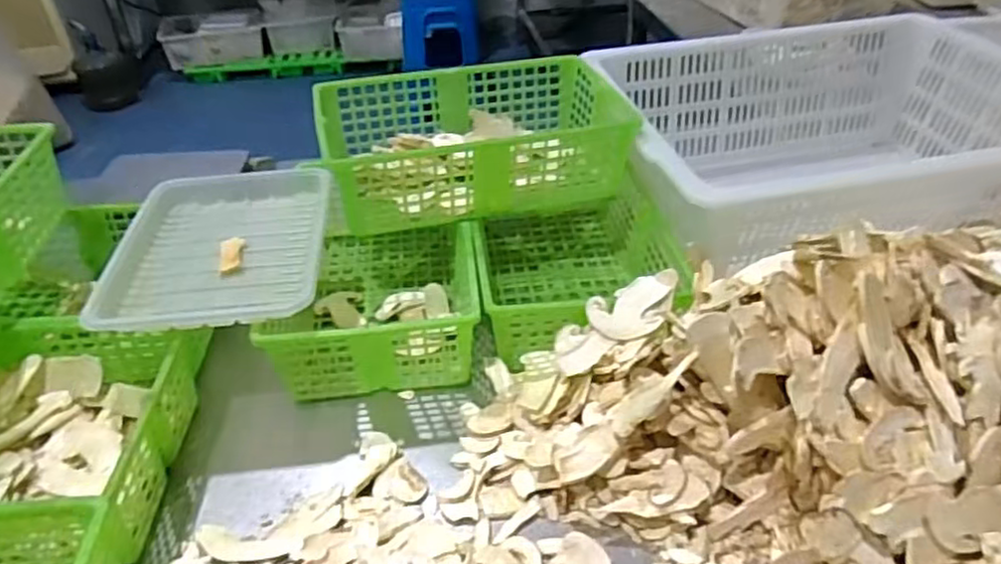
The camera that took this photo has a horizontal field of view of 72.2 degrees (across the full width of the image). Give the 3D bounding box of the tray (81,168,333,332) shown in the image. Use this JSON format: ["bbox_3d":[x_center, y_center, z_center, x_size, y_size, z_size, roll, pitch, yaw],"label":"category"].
[{"bbox_3d":[-0.288,-0.041,0.729,0.208,0.041,0.262,-5,40,-5],"label":"tray"}]

